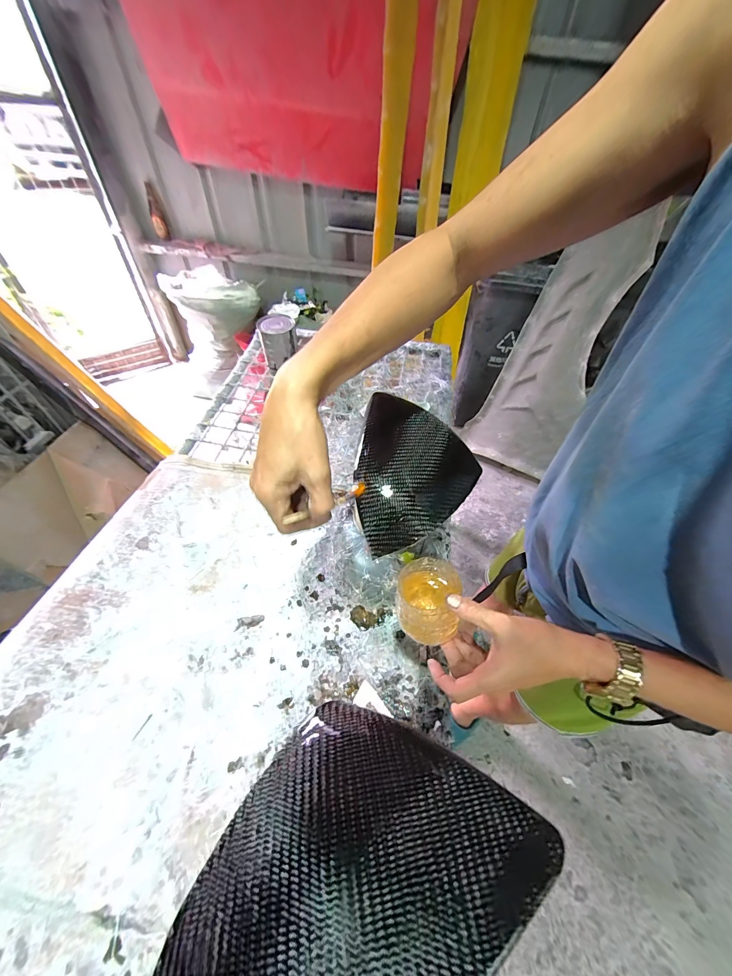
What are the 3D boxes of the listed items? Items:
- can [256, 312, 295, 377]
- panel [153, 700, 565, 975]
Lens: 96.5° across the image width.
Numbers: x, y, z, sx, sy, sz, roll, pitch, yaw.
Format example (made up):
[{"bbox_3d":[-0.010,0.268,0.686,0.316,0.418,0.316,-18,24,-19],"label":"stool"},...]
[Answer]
[{"bbox_3d":[-0.240,-0.407,0.912,0.093,0.115,0.093,2,48,-2],"label":"can"},{"bbox_3d":[-0.017,0.230,0.201,0.224,0.038,0.147,-24,53,-23],"label":"panel"}]

